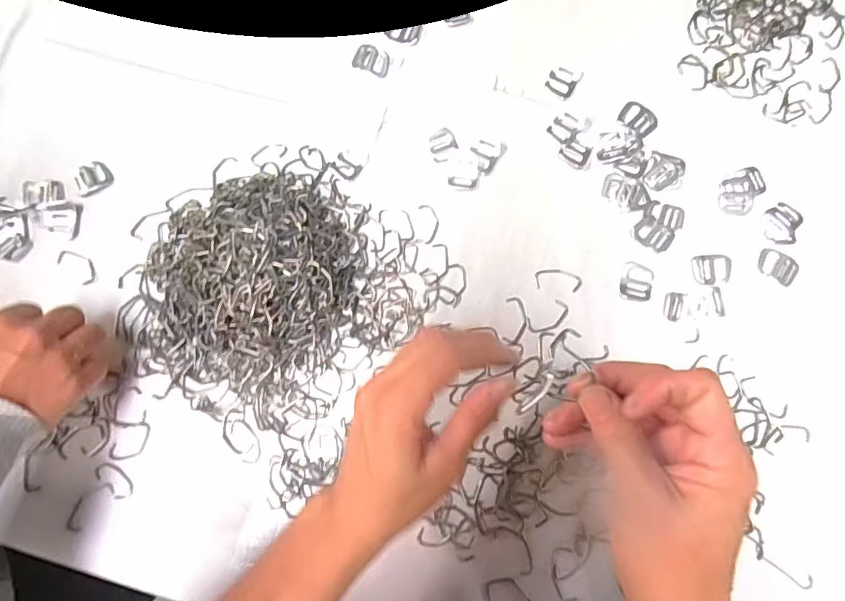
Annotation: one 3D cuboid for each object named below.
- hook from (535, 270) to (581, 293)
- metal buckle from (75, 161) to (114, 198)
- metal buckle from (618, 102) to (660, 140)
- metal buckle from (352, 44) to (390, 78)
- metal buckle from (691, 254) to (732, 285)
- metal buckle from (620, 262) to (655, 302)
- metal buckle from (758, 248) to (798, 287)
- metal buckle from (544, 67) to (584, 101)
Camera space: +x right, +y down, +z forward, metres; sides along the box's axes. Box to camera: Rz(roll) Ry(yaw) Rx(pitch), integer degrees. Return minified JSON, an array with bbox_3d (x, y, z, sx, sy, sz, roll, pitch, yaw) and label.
[{"bbox_3d":[0.115,-0.017,0.440,0.038,0.004,0.017,6,79,2],"label":"hook"},{"bbox_3d":[-0.293,-0.108,0.466,0.030,0.006,0.027,-27,80,-4],"label":"metal buckle"},{"bbox_3d":[0.192,-0.162,0.463,0.026,0.004,0.034,-42,81,-7],"label":"metal buckle"},{"bbox_3d":[-0.046,-0.222,0.481,0.032,0.008,0.023,22,80,5],"label":"metal buckle"},{"bbox_3d":[0.245,-0.026,0.441,0.033,0.004,0.025,-5,79,0],"label":"metal buckle"},{"bbox_3d":[0.180,-0.015,0.437,0.026,0.004,0.033,14,79,3],"label":"metal buckle"},{"bbox_3d":[0.299,-0.029,0.437,0.033,0.004,0.024,31,81,6],"label":"metal buckle"},{"bbox_3d":[0.127,-0.198,0.474,0.027,0.004,0.030,28,81,6],"label":"metal buckle"}]

